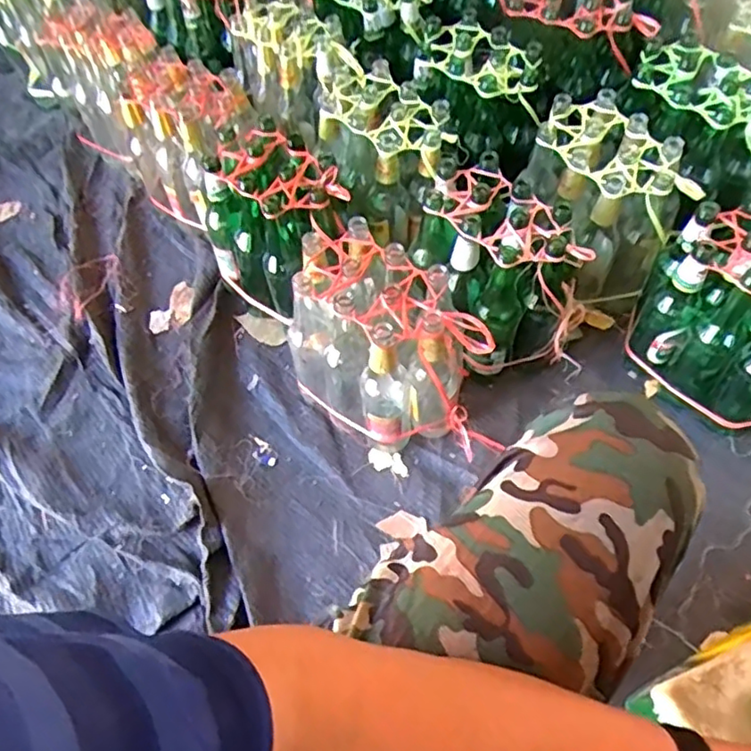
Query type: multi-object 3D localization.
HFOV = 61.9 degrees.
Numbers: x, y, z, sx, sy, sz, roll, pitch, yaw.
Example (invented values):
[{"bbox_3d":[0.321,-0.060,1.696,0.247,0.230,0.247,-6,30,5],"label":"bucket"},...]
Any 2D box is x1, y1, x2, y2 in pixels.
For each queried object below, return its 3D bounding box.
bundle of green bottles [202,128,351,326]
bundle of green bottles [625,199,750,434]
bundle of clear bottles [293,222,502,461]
[{"bbox_3d":[-0.147,-0.225,1.026,0.264,0.246,0.203,28,67,18],"label":"bundle of green bottles"},{"bbox_3d":[0.530,-0.067,0.874,0.296,0.243,0.178,40,71,22],"label":"bundle of green bottles"},{"bbox_3d":[0.013,-0.037,0.912,0.279,0.255,0.190,31,68,19],"label":"bundle of clear bottles"}]

